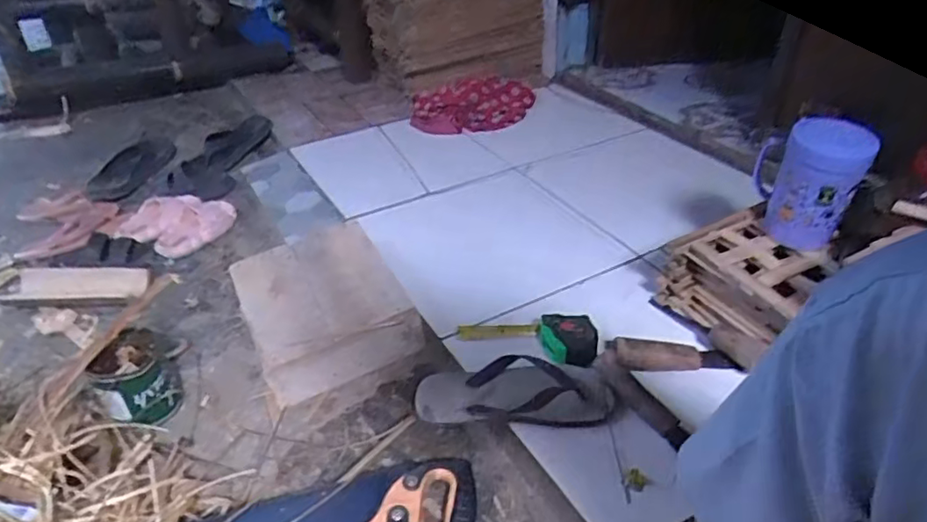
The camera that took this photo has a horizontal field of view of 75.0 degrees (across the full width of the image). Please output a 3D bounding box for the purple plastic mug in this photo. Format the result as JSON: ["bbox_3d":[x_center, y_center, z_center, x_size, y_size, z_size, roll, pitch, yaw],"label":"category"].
[{"bbox_3d":[0.491,-0.130,0.860,0.097,0.176,0.155,6,36,10],"label":"purple plastic mug"}]

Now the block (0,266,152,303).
[{"bbox_3d":[-0.699,0.048,1.102,0.251,0.031,0.076,0,56,2],"label":"block"}]

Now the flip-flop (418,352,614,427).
[{"bbox_3d":[0.068,0.174,0.807,0.255,0.057,0.103,5,35,8],"label":"flip-flop"}]

